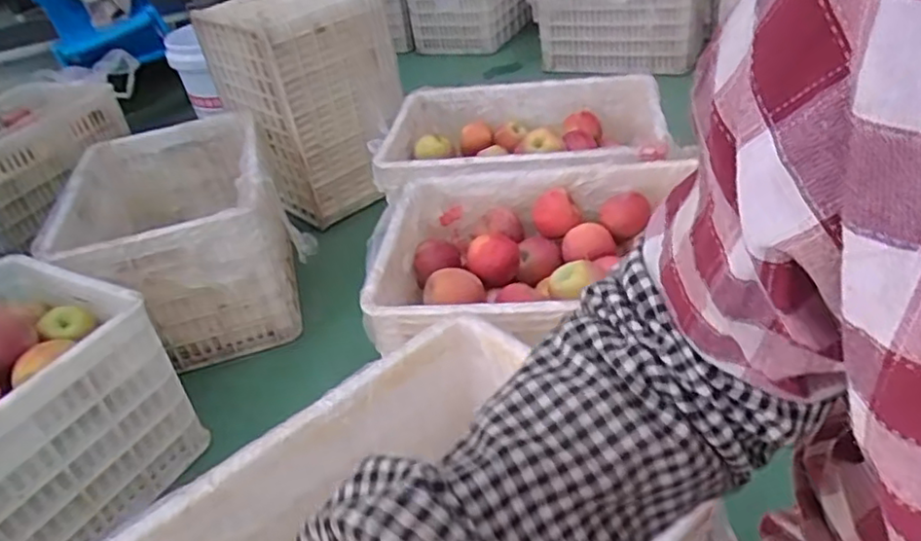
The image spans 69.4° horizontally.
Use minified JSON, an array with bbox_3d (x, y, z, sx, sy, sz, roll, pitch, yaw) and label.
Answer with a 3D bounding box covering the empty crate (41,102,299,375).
[{"bbox_3d":[-0.535,-0.101,1.305,0.365,0.278,0.543,-13,39,-11],"label":"empty crate"}]

